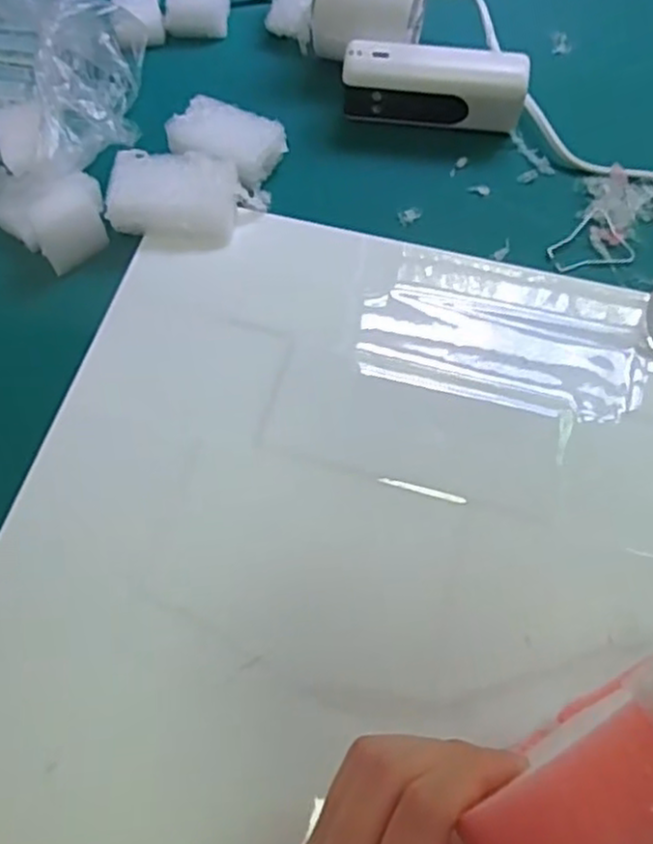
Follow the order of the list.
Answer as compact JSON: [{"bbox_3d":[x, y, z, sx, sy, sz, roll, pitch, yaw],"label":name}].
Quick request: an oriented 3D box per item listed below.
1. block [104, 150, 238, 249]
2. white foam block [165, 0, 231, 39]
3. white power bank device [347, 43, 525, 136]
[{"bbox_3d":[-0.077,-0.113,0.360,0.061,0.022,0.044,4,65,3],"label":"block"},{"bbox_3d":[-0.078,-0.255,0.437,0.035,0.021,0.037,6,65,4],"label":"white foam block"},{"bbox_3d":[0.057,-0.178,0.386,0.094,0.040,0.023,8,65,5],"label":"white power bank device"}]

